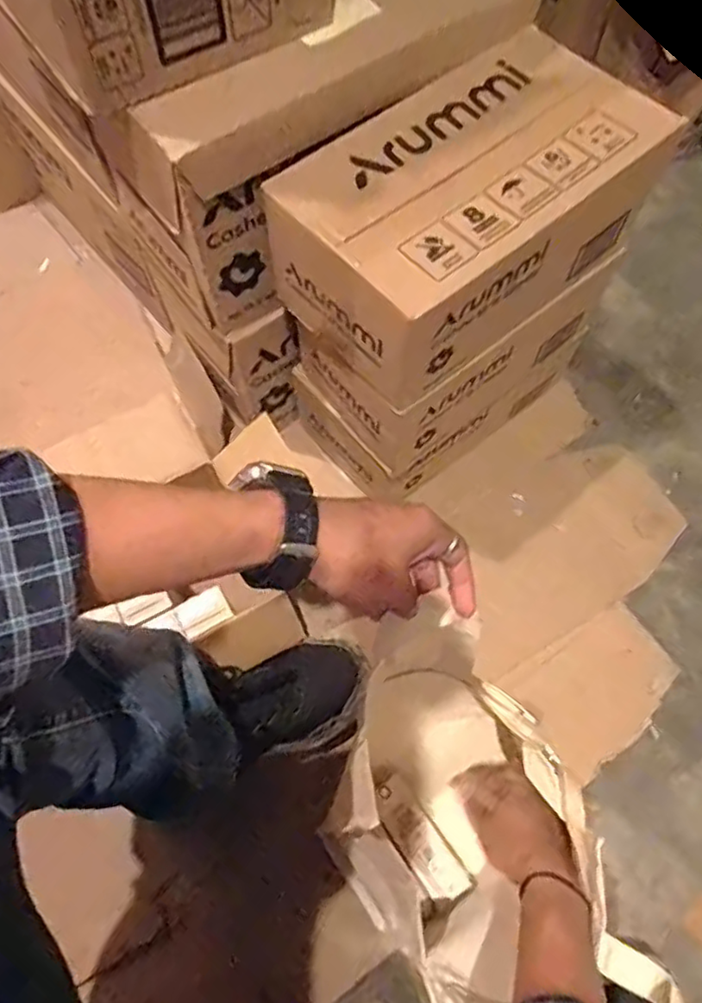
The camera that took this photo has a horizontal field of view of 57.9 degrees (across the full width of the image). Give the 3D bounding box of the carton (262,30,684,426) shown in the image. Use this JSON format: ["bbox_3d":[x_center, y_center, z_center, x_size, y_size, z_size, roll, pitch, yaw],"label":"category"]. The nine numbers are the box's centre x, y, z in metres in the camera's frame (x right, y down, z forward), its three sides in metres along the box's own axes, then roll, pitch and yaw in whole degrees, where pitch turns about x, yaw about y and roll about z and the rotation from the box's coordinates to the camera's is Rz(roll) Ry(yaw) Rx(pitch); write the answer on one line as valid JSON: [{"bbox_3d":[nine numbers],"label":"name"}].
[{"bbox_3d":[0.098,-0.244,0.547,0.304,0.121,0.170,-37,73,-15],"label":"carton"}]

